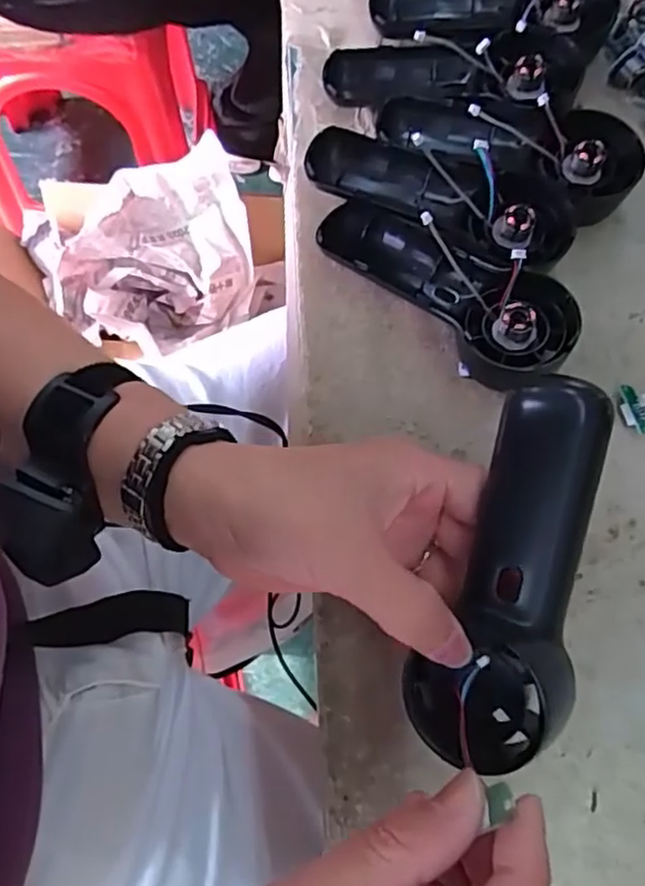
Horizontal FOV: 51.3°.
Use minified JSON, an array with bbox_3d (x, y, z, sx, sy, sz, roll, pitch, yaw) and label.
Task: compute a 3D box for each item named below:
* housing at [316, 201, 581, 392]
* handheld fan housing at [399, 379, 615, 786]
[{"bbox_3d":[0.065,-0.087,0.370,0.148,0.035,0.055,34,76,8],"label":"housing"},{"bbox_3d":[0.074,0.054,0.264,0.056,0.032,0.157,14,92,3],"label":"handheld fan housing"}]

